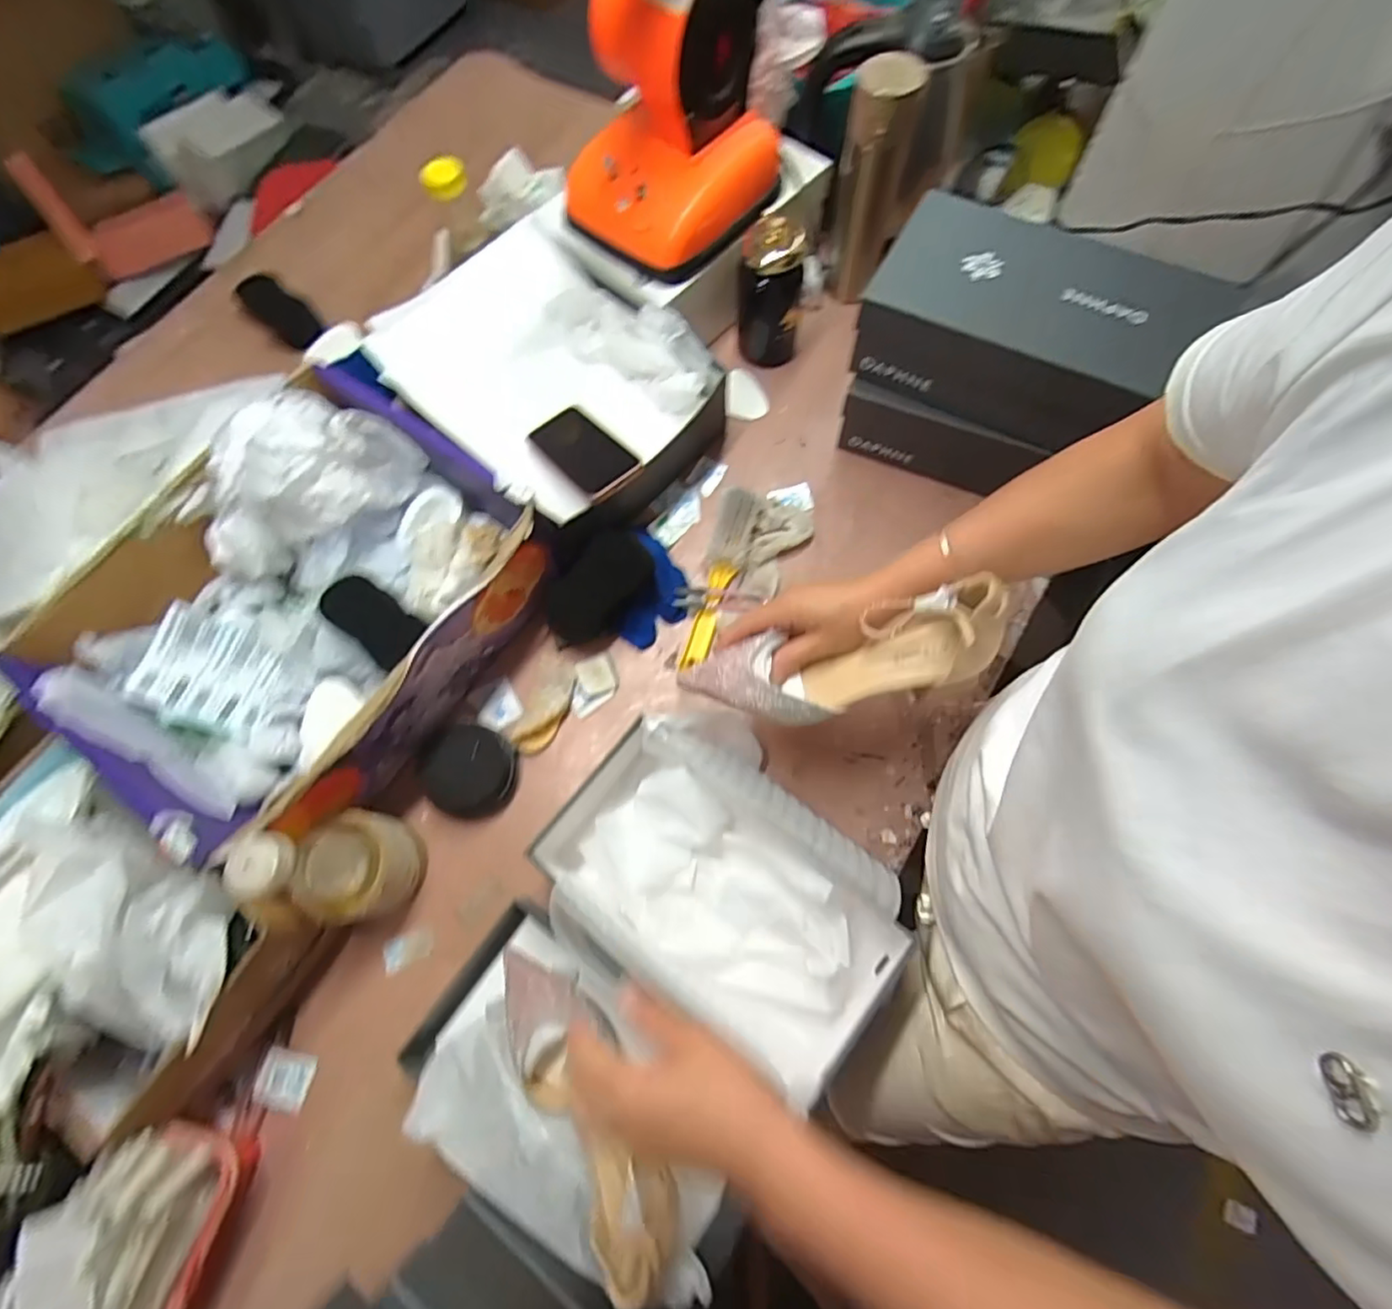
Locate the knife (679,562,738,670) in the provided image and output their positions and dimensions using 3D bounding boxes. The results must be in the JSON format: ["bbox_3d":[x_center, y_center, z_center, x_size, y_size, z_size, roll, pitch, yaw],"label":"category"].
[{"bbox_3d":[0.013,-0.041,0.676,0.027,0.014,0.127,18,73,8],"label":"knife"}]

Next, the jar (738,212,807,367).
[{"bbox_3d":[0.088,-0.430,0.745,0.072,0.166,0.065,6,72,5],"label":"jar"}]

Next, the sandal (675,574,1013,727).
[{"bbox_3d":[0.106,0.008,0.484,0.246,0.062,0.067,-13,70,20],"label":"sandal"}]

